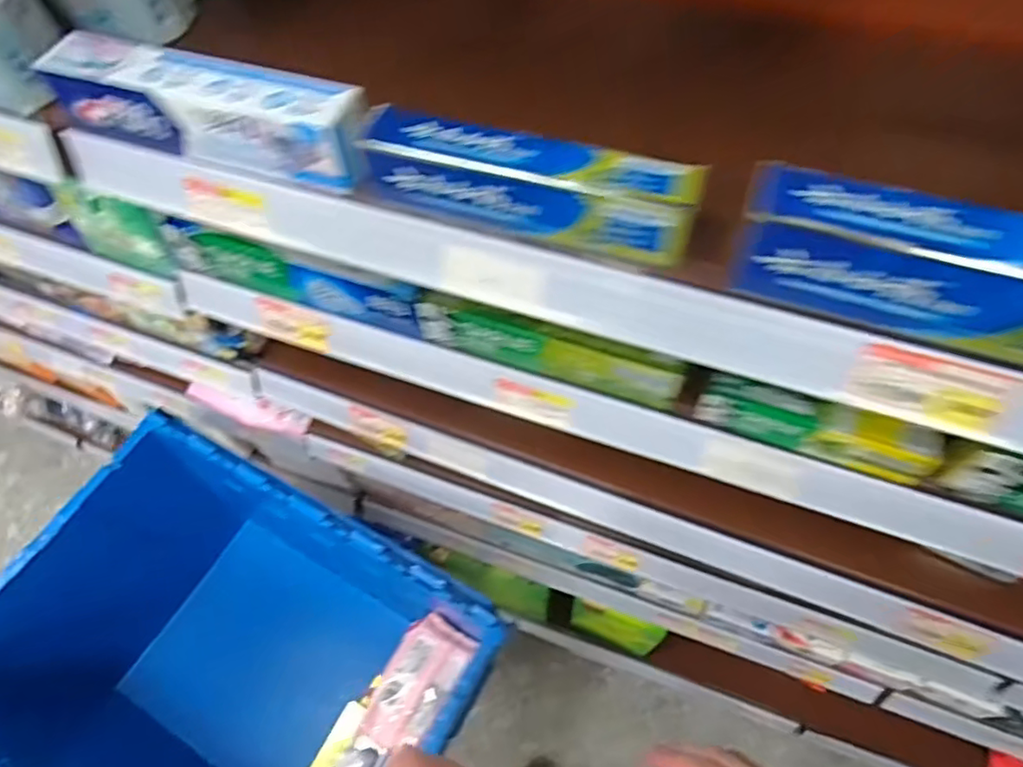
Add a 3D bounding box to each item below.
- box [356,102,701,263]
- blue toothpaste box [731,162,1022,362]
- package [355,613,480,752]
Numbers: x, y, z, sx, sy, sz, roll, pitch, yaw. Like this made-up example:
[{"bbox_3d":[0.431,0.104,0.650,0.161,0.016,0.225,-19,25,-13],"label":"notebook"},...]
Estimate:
[{"bbox_3d":[0.008,-0.111,0.337,0.185,0.039,0.036,15,63,11],"label":"box"},{"bbox_3d":[0.208,-0.053,0.287,0.191,0.047,0.040,18,63,13],"label":"blue toothpaste box"},{"bbox_3d":[-0.121,0.385,0.786,0.089,0.055,0.160,23,65,15],"label":"package"}]

